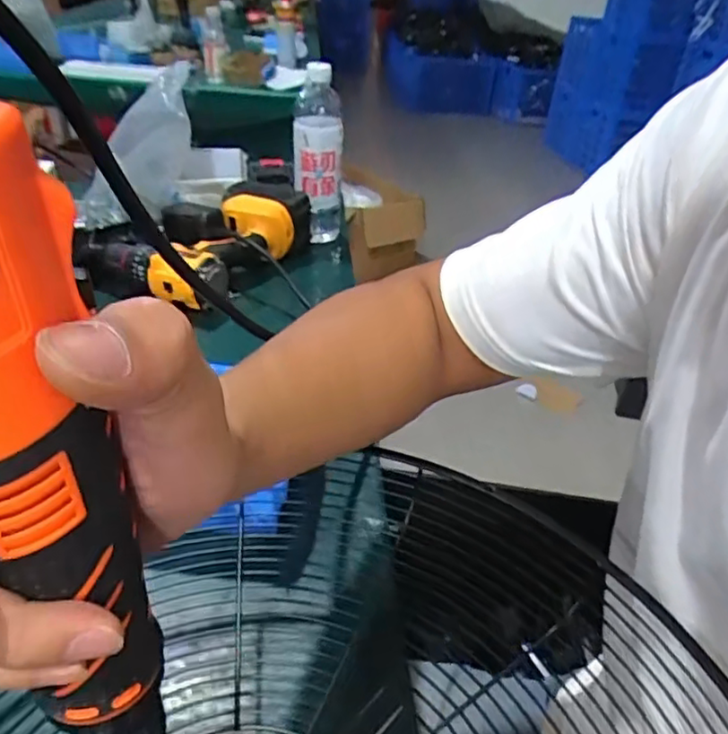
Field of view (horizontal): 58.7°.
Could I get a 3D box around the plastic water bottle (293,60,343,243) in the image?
[{"bbox_3d":[-0.060,-0.274,0.859,0.065,0.220,0.073,4,34,-3],"label":"plastic water bottle"}]

